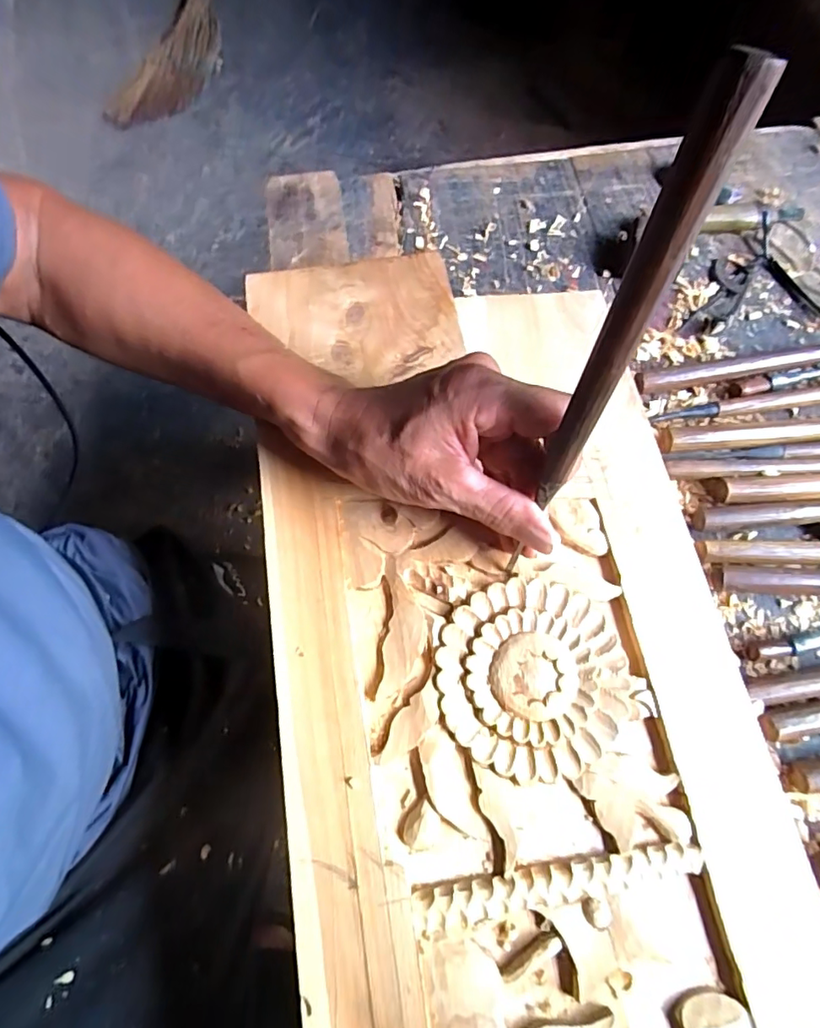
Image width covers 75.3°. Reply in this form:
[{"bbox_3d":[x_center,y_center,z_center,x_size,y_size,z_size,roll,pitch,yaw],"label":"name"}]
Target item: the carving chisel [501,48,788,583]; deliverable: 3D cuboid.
[{"bbox_3d":[0.079,-0.064,0.205,0.016,0.175,0.011,23,50,10],"label":"carving chisel"}]

